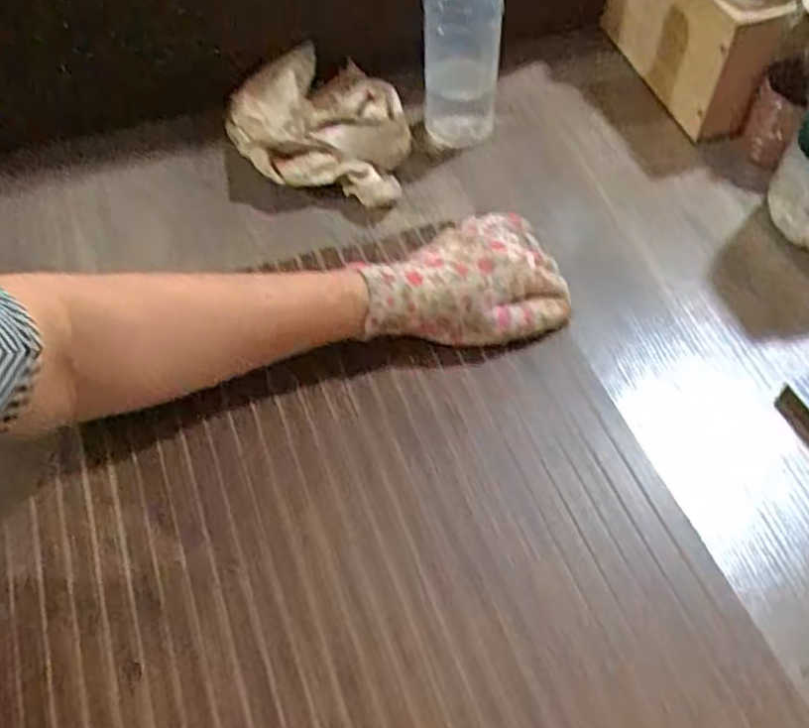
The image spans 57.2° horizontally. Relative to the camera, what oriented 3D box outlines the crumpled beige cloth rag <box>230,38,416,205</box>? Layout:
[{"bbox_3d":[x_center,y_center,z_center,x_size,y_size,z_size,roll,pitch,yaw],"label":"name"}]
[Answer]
[{"bbox_3d":[-0.067,-0.218,0.674,0.154,0.046,0.192,-35,67,-17],"label":"crumpled beige cloth rag"}]

